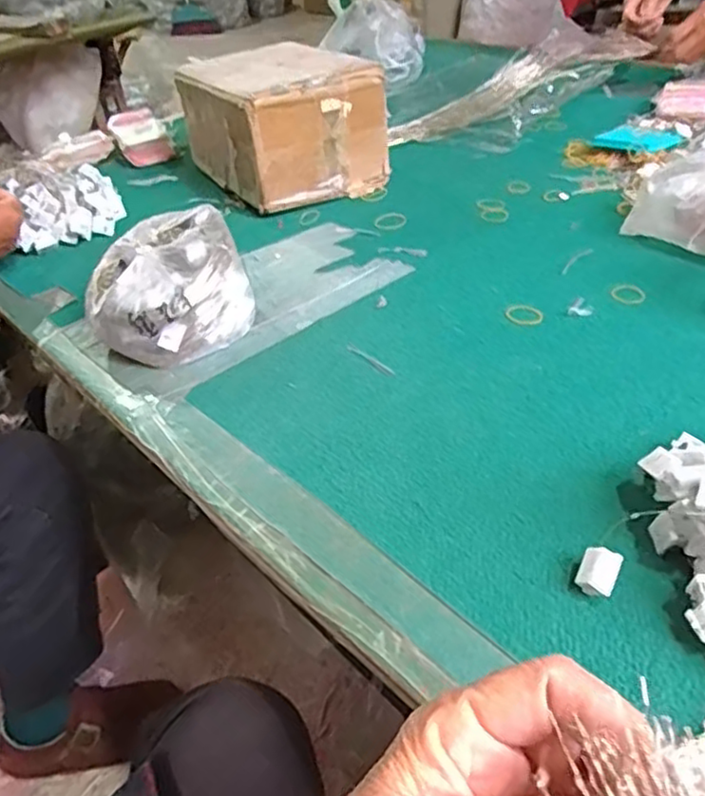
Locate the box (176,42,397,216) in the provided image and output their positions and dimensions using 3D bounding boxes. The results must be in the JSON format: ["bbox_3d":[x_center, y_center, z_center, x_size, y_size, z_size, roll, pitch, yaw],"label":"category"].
[{"bbox_3d":[-0.098,-0.380,0.936,0.196,0.161,0.242,-27,44,-23],"label":"box"}]

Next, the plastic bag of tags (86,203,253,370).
[{"bbox_3d":[-0.182,-0.108,0.666,0.158,0.100,0.127,-23,42,-19],"label":"plastic bag of tags"}]

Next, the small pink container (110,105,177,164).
[{"bbox_3d":[-0.345,-0.425,1.096,0.087,0.056,0.137,-21,42,-17],"label":"small pink container"}]

